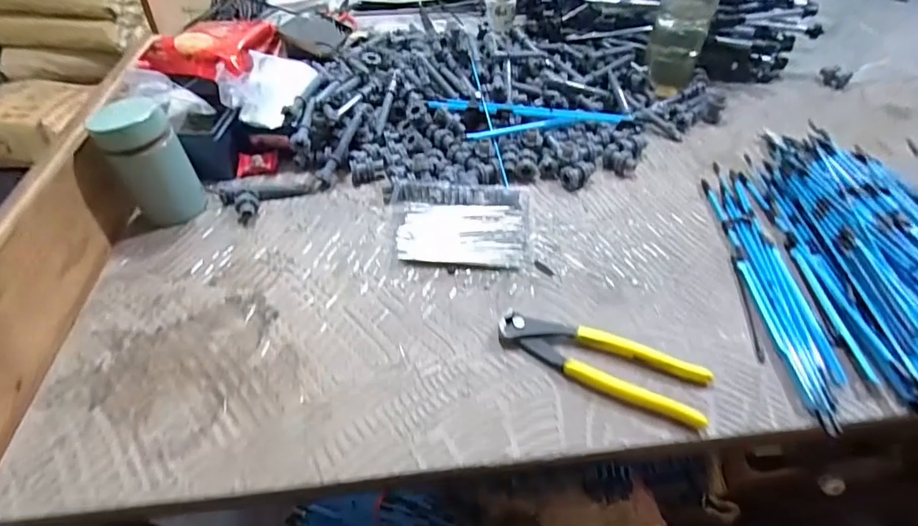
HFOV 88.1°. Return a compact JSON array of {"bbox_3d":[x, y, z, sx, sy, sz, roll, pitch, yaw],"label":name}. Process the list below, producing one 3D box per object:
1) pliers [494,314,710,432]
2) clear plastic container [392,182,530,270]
[{"bbox_3d":[0.113,0.078,0.385,0.164,0.015,0.050,19,52,17],"label":"pliers"},{"bbox_3d":[0.001,-0.043,0.489,0.141,0.019,0.103,3,49,4],"label":"clear plastic container"}]

